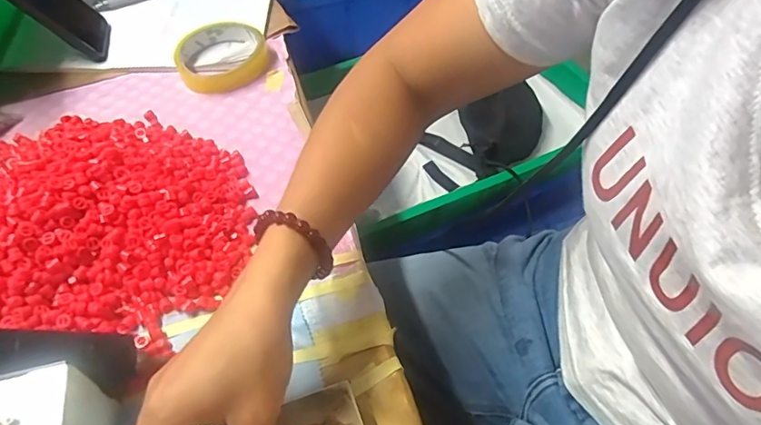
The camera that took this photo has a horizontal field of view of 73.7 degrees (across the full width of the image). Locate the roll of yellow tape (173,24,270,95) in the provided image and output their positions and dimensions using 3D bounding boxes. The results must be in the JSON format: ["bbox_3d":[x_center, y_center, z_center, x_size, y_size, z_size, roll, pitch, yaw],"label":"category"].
[{"bbox_3d":[-0.167,-0.168,0.541,0.094,0.021,0.094,0,53,0],"label":"roll of yellow tape"}]

